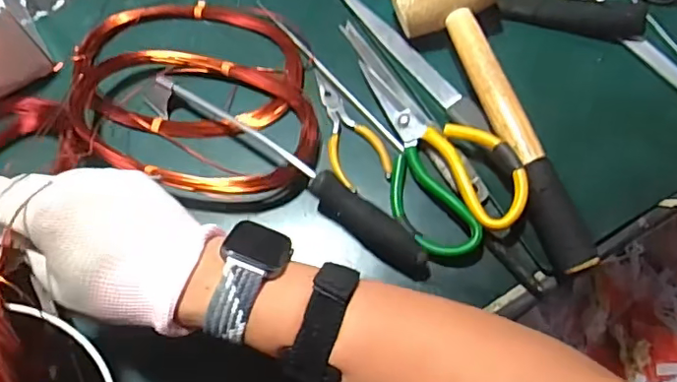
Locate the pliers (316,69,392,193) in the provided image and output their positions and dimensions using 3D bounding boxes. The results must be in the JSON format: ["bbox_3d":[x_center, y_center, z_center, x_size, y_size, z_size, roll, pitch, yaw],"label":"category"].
[{"bbox_3d":[0.000,-0.055,0.472,0.048,0.009,0.118,-27,69,-8],"label":"pliers"}]

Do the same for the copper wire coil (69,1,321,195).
[{"bbox_3d":[-0.126,-0.097,0.482,0.241,0.047,0.190,14,68,7],"label":"copper wire coil"}]

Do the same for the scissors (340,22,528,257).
[{"bbox_3d":[0.052,-0.056,0.454,0.094,0.039,0.237,-32,70,-10],"label":"scissors"}]

